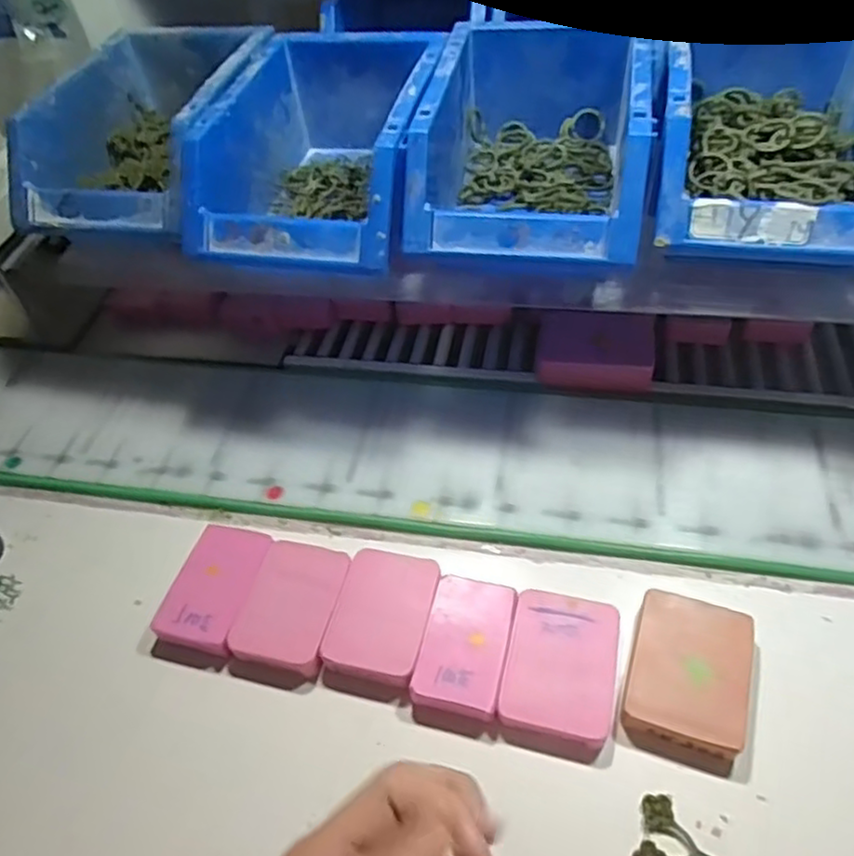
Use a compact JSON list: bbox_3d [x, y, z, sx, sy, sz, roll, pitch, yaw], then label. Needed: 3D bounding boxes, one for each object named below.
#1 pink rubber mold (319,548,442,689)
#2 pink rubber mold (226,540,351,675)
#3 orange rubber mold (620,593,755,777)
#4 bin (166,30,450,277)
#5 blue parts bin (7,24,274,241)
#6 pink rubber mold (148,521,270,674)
[{"bbox_3d":[-0.023,0.102,0.372,0.051,0.018,0.072,8,51,13],"label":"pink rubber mold"},{"bbox_3d":[-0.074,0.100,0.384,0.051,0.020,0.071,8,51,13],"label":"pink rubber mold"},{"bbox_3d":[0.129,0.124,0.338,0.054,0.016,0.075,13,52,17],"label":"orange rubber mold"},{"bbox_3d":[-0.064,-0.168,0.417,0.129,0.071,0.173,6,50,12],"label":"bin"},{"bbox_3d":[-0.181,-0.199,0.452,0.116,0.062,0.182,6,50,11],"label":"blue parts bin"},{"bbox_3d":[-0.123,0.093,0.393,0.044,0.020,0.078,9,51,14],"label":"pink rubber mold"}]

